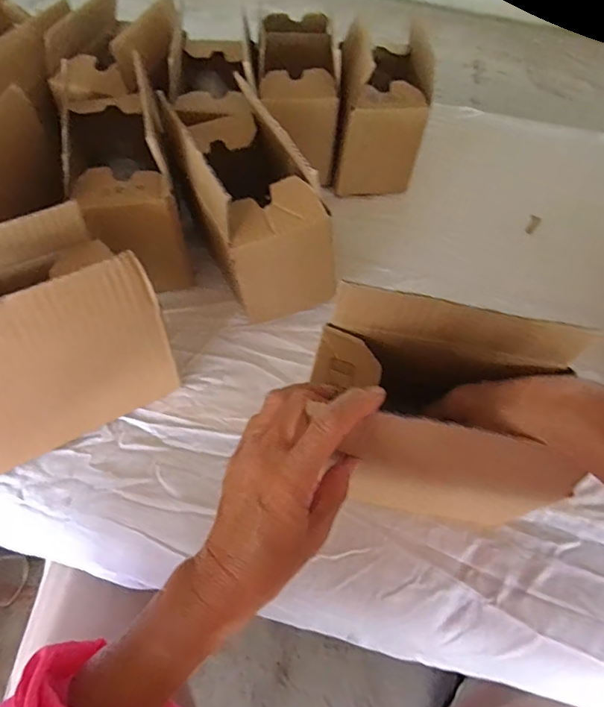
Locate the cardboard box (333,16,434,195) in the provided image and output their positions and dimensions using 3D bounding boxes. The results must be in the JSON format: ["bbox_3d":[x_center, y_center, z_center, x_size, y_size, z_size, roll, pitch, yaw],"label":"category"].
[{"bbox_3d":[0.099,-0.307,0.623,0.099,0.142,0.170,7,53,0],"label":"cardboard box"}]

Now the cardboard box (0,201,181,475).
[{"bbox_3d":[-0.206,-0.008,0.374,0.183,0.152,0.094,-25,59,-22],"label":"cardboard box"}]

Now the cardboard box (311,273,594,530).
[{"bbox_3d":[0.090,0.048,0.359,0.167,0.162,0.085,14,53,5],"label":"cardboard box"}]

